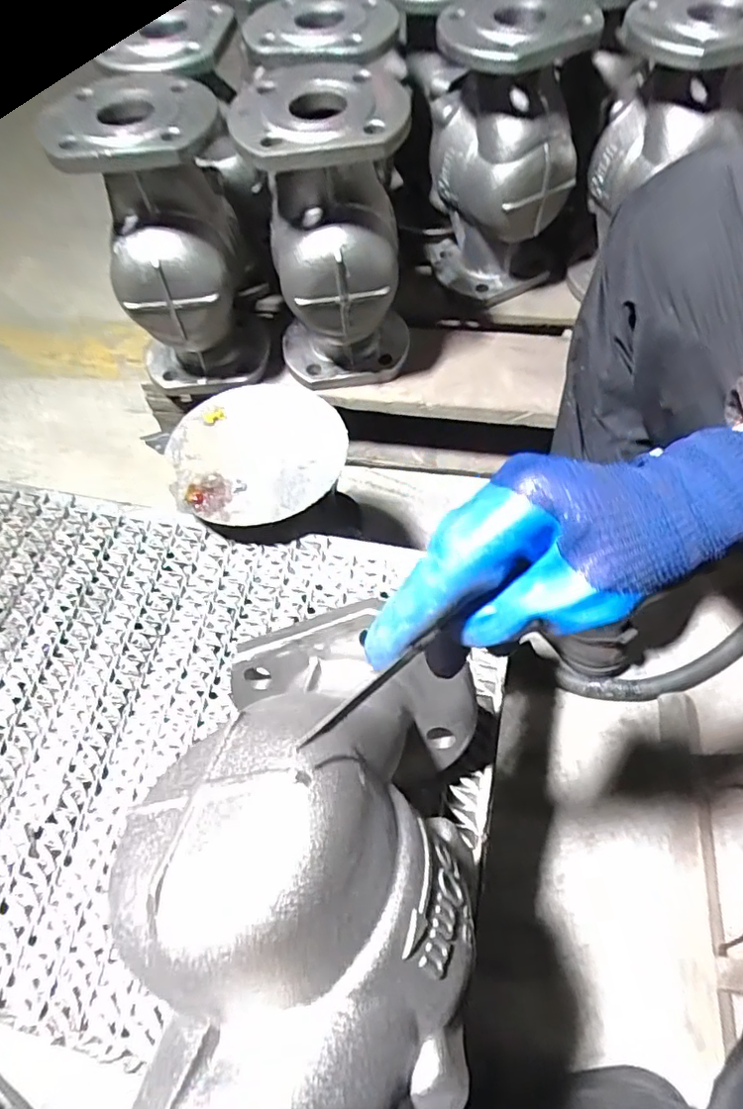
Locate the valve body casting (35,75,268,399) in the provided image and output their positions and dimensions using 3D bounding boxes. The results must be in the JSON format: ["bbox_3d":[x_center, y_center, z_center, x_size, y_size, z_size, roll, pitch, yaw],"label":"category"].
[{"bbox_3d":[-0.209,-0.327,0.627,0.147,0.305,0.186,-15,60,-5],"label":"valve body casting"}]

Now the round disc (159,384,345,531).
[{"bbox_3d":[-0.106,-0.097,0.545,0.163,0.017,0.157,-2,59,3],"label":"round disc"}]

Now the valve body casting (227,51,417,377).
[{"bbox_3d":[-0.038,-0.323,0.630,0.155,0.284,0.143,-4,59,2],"label":"valve body casting"}]

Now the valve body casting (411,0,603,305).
[{"bbox_3d":[0.141,-0.441,0.687,0.181,0.287,0.199,6,60,7],"label":"valve body casting"}]

